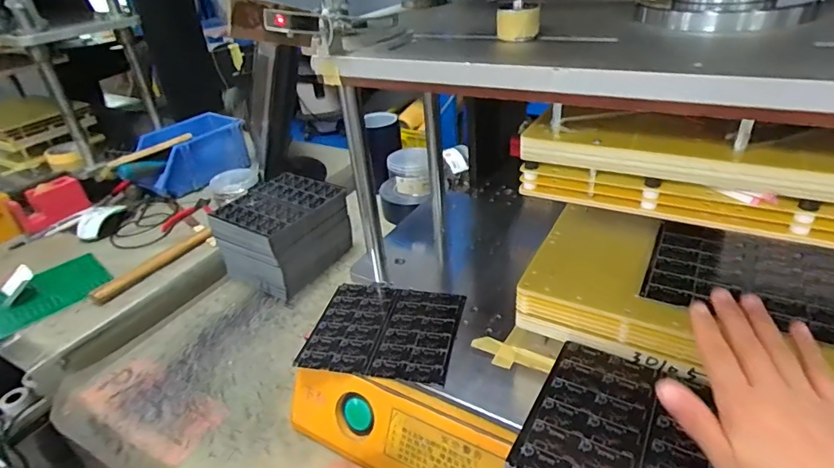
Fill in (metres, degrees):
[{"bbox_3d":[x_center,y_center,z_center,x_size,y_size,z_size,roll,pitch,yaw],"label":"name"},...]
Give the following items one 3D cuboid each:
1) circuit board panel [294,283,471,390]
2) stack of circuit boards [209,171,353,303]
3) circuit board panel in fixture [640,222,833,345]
[{"bbox_3d":[-0.036,0.110,0.564,0.165,0.007,0.144,4,34,15],"label":"circuit board panel"},{"bbox_3d":[-0.220,-0.004,0.800,0.153,0.131,0.171,14,38,28],"label":"stack of circuit boards"},{"bbox_3d":[0.304,0.036,0.440,0.162,0.007,0.130,14,38,28],"label":"circuit board panel in fixture"}]

